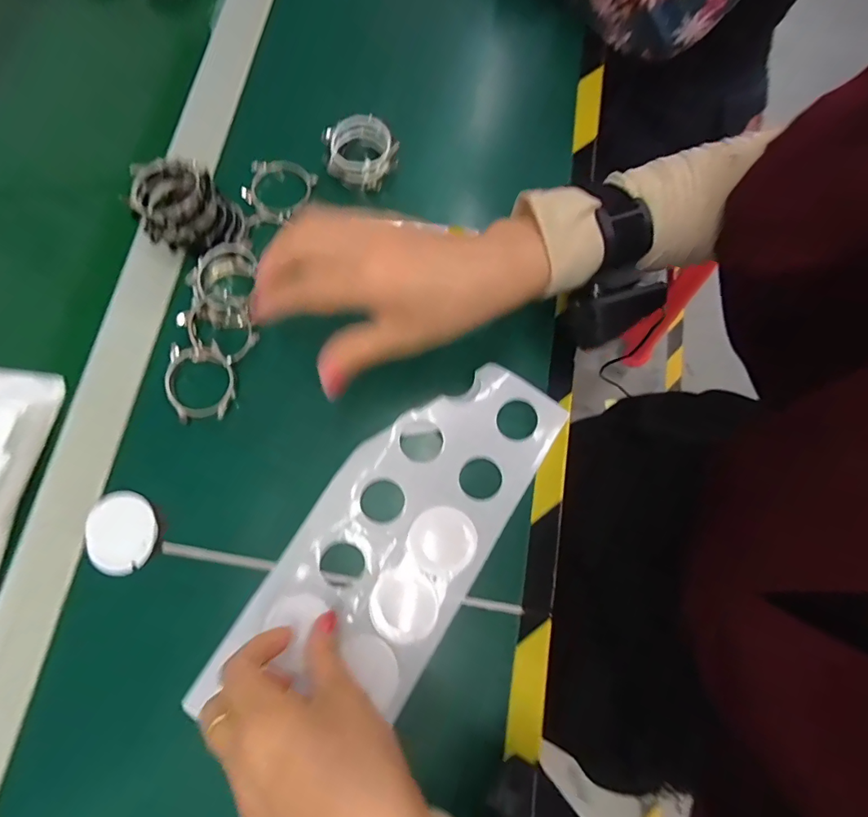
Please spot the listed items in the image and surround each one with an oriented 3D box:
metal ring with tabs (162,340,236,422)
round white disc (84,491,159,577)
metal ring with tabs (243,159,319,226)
[{"bbox_3d":[-0.160,-0.018,0.313,0.047,0.008,0.053,-5,75,-2],"label":"metal ring with tabs"},{"bbox_3d":[-0.198,0.078,0.291,0.039,0.009,0.049,-8,75,-3],"label":"round white disc"},{"bbox_3d":[-0.120,-0.170,0.355,0.048,0.012,0.052,0,75,-1],"label":"metal ring with tabs"}]

